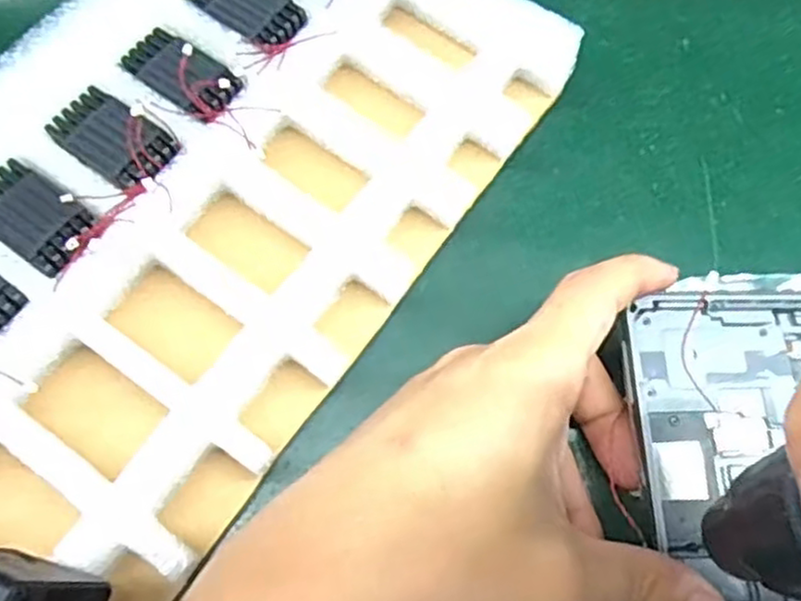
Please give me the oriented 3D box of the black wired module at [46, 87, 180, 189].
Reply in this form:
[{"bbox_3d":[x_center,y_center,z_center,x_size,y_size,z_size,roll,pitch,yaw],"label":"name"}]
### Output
[{"bbox_3d":[-0.094,-0.054,0.233,0.040,0.004,0.025,37,69,12],"label":"black wired module"}]

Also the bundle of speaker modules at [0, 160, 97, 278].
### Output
[{"bbox_3d":[-0.115,-0.026,0.220,0.042,0.010,0.024,32,65,14],"label":"bundle of speaker modules"}]

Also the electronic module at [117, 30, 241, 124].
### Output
[{"bbox_3d":[-0.074,-0.079,0.239,0.041,0.008,0.021,35,68,11],"label":"electronic module"}]

